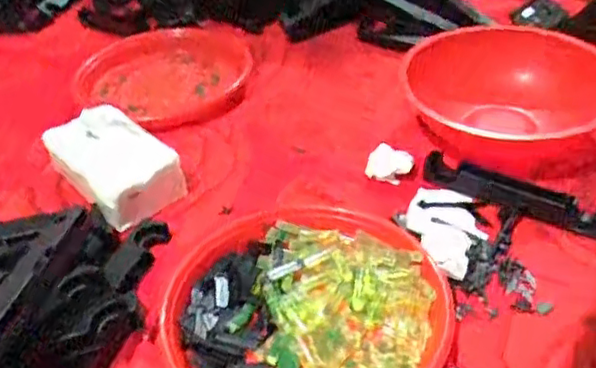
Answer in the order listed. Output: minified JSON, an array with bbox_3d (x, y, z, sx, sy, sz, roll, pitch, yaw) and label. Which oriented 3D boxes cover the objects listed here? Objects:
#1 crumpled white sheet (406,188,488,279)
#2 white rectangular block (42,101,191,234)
[{"bbox_3d":[0.152,0.044,0.639,0.073,0.014,0.126,-5,40,0],"label":"crumpled white sheet"},{"bbox_3d":[-0.207,-0.022,0.711,0.159,0.063,0.098,28,50,33],"label":"white rectangular block"}]

